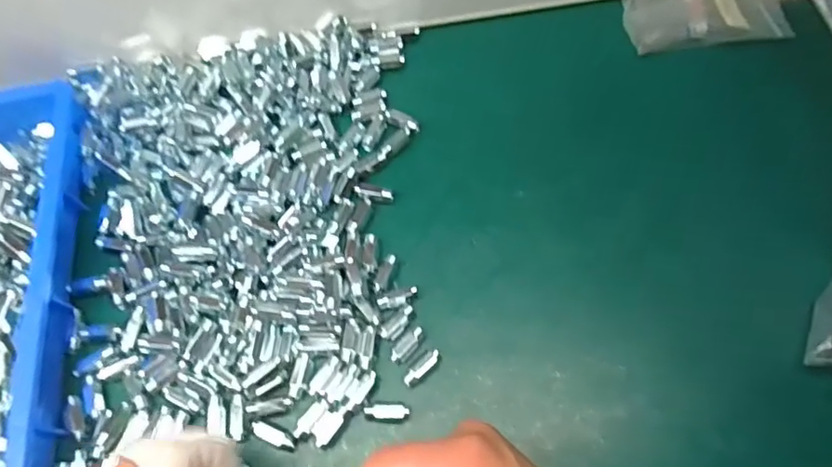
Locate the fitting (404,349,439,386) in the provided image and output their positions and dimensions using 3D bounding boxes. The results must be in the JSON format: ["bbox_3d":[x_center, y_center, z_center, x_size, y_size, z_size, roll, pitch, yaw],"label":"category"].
[{"bbox_3d":[0.004,0.085,0.362,0.028,0.011,0.008,-40,70,-14],"label":"fitting"}]

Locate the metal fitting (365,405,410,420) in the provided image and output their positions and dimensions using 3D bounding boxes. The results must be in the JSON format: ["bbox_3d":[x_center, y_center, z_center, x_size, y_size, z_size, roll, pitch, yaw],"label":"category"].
[{"bbox_3d":[-0.018,0.110,0.352,0.026,0.011,0.008,-1,66,2],"label":"metal fitting"}]

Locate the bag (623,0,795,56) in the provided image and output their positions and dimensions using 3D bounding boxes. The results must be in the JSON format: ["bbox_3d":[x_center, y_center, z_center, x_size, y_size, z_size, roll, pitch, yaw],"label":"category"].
[{"bbox_3d":[0.236,-0.181,0.468,0.127,0.016,0.070,-5,66,0],"label":"bag"}]

